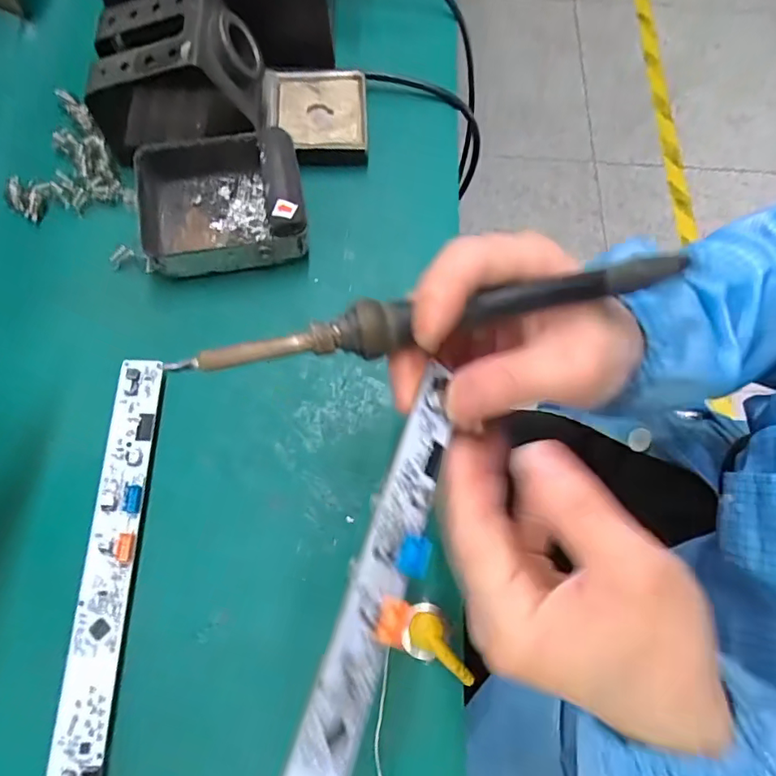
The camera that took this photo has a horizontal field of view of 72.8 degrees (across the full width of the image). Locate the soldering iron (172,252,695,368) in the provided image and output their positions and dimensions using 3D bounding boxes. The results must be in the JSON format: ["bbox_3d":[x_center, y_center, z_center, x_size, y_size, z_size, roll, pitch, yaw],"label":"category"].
[{"bbox_3d":[0.018,-0.026,0.195,0.192,0.023,0.024,-12,69,-5],"label":"soldering iron"}]

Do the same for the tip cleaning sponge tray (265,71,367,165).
[{"bbox_3d":[-0.048,-0.184,0.357,0.067,0.016,0.073,-2,69,-4],"label":"tip cleaning sponge tray"}]

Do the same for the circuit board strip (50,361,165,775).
[{"bbox_3d":[-0.131,0.122,0.235,0.021,0.010,0.284,0,68,-3],"label":"circuit board strip"}]

